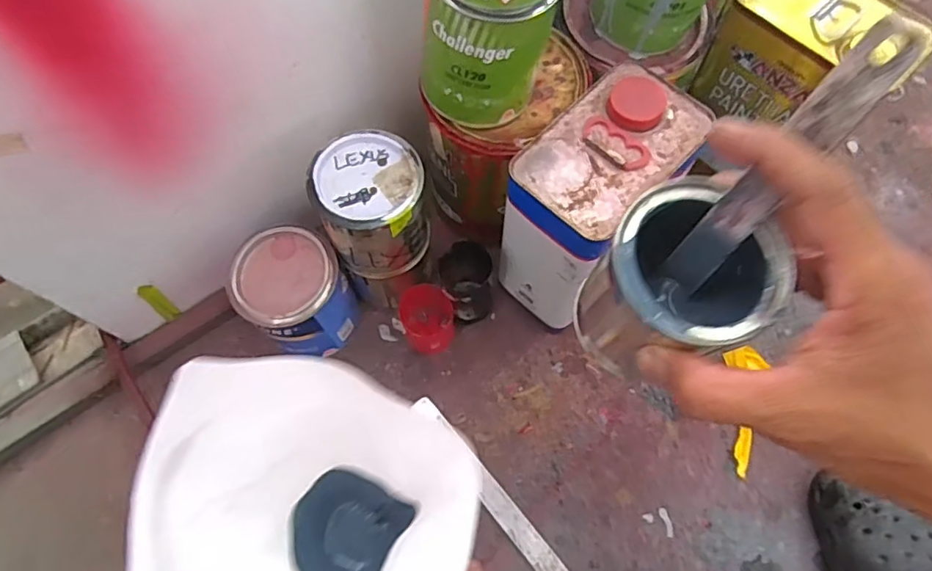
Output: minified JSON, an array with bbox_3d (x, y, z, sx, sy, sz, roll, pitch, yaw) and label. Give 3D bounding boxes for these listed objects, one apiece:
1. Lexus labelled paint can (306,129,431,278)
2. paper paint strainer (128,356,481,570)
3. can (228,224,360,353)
[{"bbox_3d":[-0.087,-0.073,0.567,0.097,0.119,0.098,0,69,1],"label":"Lexus labelled paint can"},{"bbox_3d":[-0.059,0.093,0.219,0.112,0.067,0.117,24,70,10],"label":"paper paint strainer"},{"bbox_3d":[-0.181,0.015,0.632,0.108,0.136,0.100,0,69,1],"label":"can"}]

